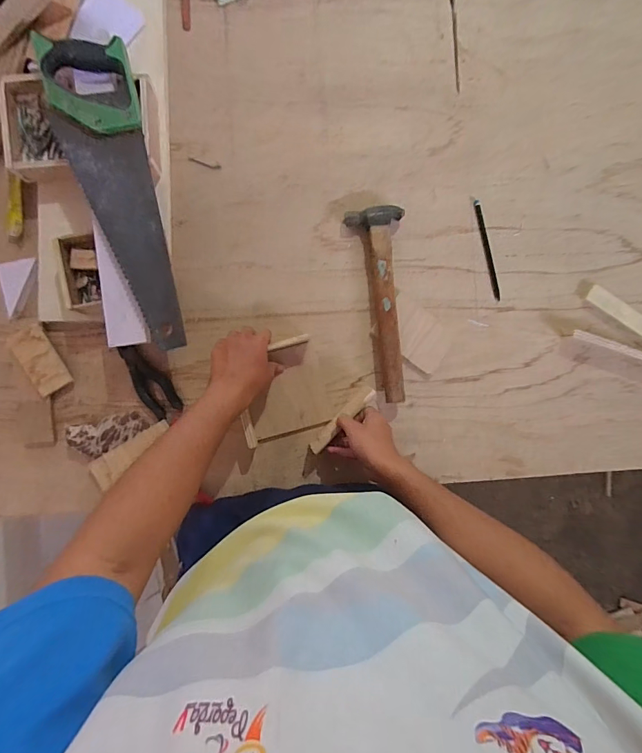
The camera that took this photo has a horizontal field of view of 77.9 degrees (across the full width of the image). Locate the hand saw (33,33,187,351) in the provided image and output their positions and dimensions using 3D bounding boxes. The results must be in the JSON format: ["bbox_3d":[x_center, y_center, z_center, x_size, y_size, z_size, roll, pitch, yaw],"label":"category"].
[{"bbox_3d":[-0.275,-0.240,0.530,0.107,0.028,0.415,-12,90,-2],"label":"hand saw"}]

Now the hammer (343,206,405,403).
[{"bbox_3d":[0.102,-0.114,0.622,0.078,0.033,0.302,-8,90,-4],"label":"hammer"}]

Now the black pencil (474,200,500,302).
[{"bbox_3d":[0.272,-0.206,0.649,0.013,0.006,0.164,-13,90,-4],"label":"black pencil"}]

